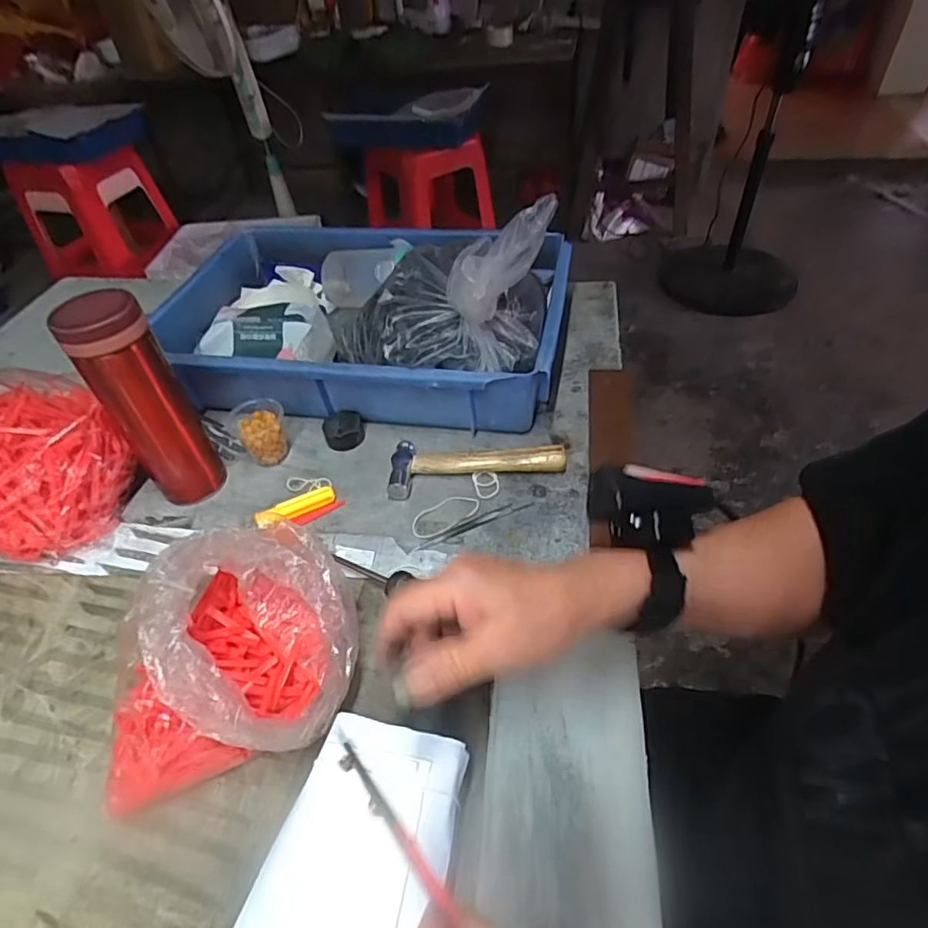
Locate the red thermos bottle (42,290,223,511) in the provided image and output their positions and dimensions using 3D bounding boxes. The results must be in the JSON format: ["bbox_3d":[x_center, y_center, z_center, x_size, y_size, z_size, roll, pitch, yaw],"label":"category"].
[{"bbox_3d":[-0.264,-0.048,0.480,0.056,0.187,0.053,-5,46,0],"label":"red thermos bottle"}]

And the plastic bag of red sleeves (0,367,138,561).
[{"bbox_3d":[-0.400,-0.003,0.505,0.196,0.100,0.157,24,52,25],"label":"plastic bag of red sleeves"}]

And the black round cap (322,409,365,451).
[{"bbox_3d":[-0.119,-0.034,0.563,0.038,0.026,0.045,-13,46,-8],"label":"black round cap"}]

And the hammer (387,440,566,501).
[{"bbox_3d":[0.010,-0.002,0.513,0.155,0.023,0.051,-5,46,0],"label":"hammer"}]

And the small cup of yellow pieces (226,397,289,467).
[{"bbox_3d":[-0.196,-0.031,0.549,0.049,0.050,0.052,-2,46,2],"label":"small cup of yellow pieces"}]

